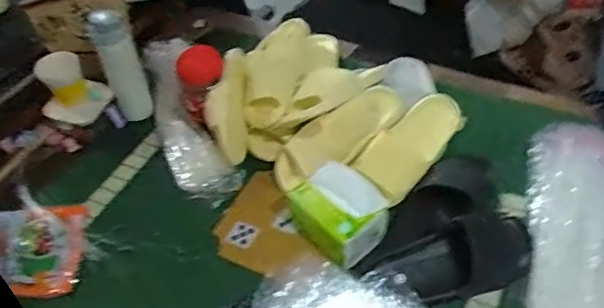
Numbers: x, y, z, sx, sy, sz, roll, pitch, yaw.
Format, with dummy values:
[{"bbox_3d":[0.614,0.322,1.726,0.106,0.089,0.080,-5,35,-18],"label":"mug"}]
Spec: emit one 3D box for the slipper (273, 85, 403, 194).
[{"bbox_3d":[0.059,-0.031,0.984,0.257,0.067,0.092,-34,51,3],"label":"slipper"}]

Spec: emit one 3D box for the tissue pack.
[{"bbox_3d":[0.062,0.090,0.895,0.117,0.087,0.138,-29,52,-20],"label":"tissue pack"}]

